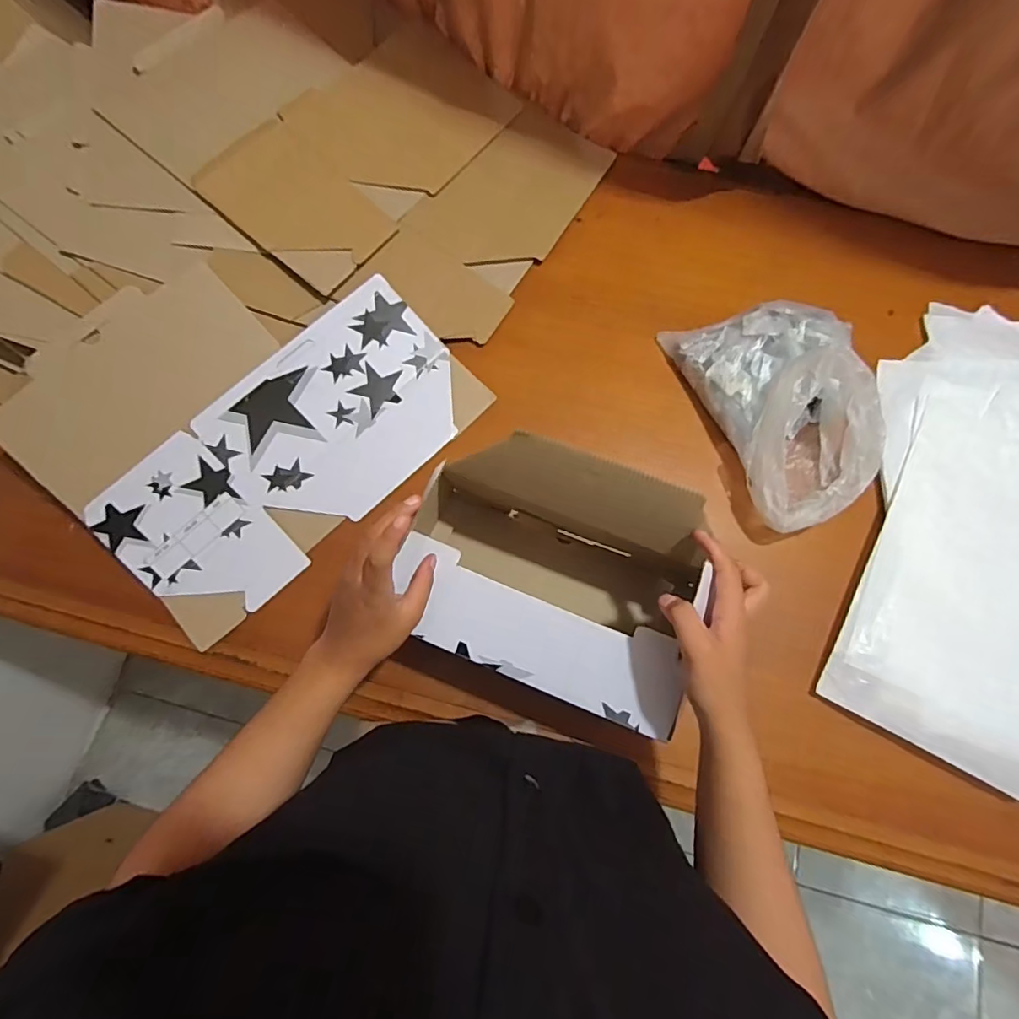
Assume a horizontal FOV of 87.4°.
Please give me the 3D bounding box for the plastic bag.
[{"bbox_3d":[0.307,-0.123,0.575,0.159,0.110,0.264,-18,76,-6],"label":"plastic bag"}]

